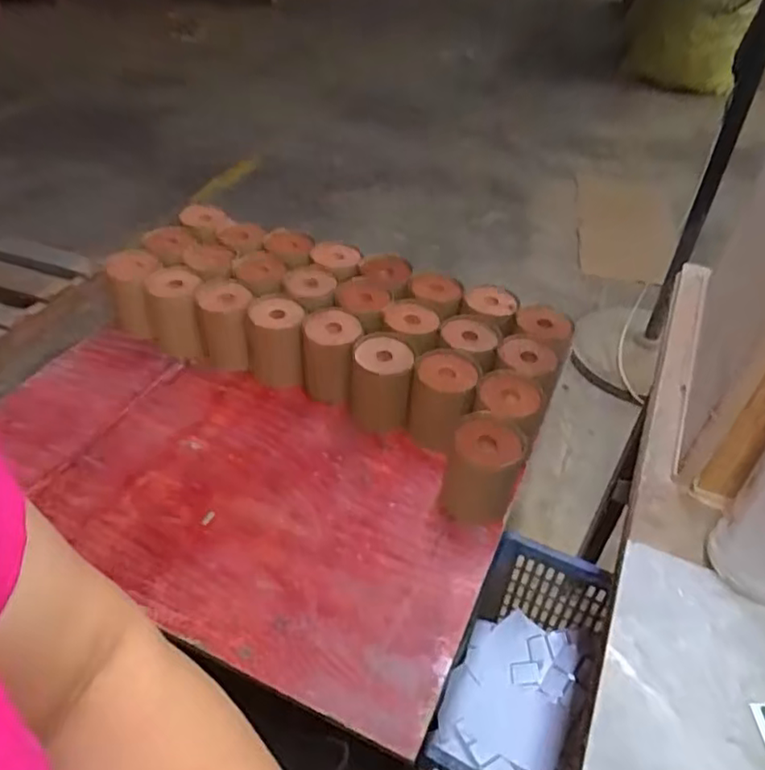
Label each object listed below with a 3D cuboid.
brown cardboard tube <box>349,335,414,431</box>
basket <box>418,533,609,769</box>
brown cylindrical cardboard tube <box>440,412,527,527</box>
[{"bbox_3d":[-0.002,-0.003,0.876,0.083,0.106,0.085,4,43,2],"label":"brown cardboard tube"},{"bbox_3d":[0.183,0.433,0.932,0.155,0.235,0.345,18,45,16],"label":"basket"},{"bbox_3d":[0.124,0.096,0.780,0.086,0.121,0.096,9,43,7],"label":"brown cylindrical cardboard tube"}]

